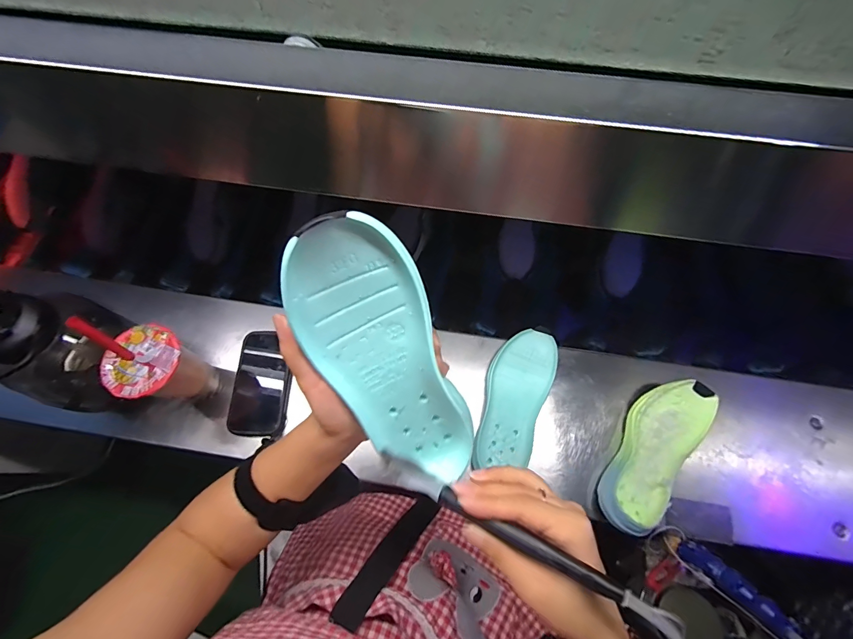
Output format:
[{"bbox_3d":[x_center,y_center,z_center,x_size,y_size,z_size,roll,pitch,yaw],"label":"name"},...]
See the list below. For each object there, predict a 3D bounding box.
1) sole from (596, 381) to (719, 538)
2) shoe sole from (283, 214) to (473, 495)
[{"bbox_3d":[0.311,0.181,0.534,0.088,0.048,0.224,38,74,15],"label":"sole"},{"bbox_3d":[-0.026,0.033,0.267,0.079,0.213,0.030,-29,29,-11],"label":"shoe sole"}]

